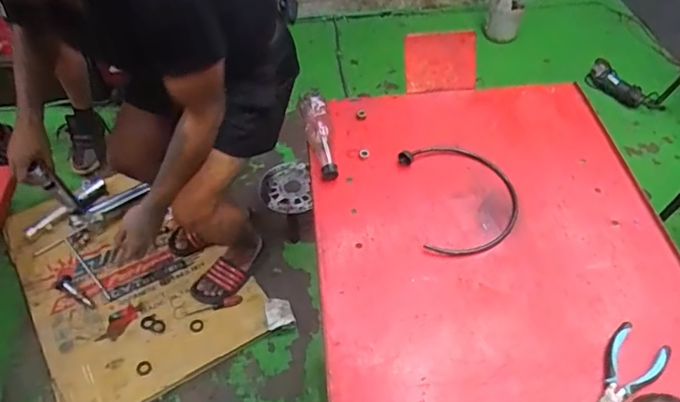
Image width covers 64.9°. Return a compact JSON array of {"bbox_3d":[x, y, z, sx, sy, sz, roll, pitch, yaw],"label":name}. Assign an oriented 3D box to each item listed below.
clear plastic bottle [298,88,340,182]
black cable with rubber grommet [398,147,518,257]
[{"bbox_3d":[-0.041,-0.137,1.037,0.054,0.048,0.209,-10,51,-8],"label":"clear plastic bottle"},{"bbox_3d":[0.221,-0.023,0.967,0.184,0.039,0.251,-6,50,-6],"label":"black cable with rubber grommet"}]

